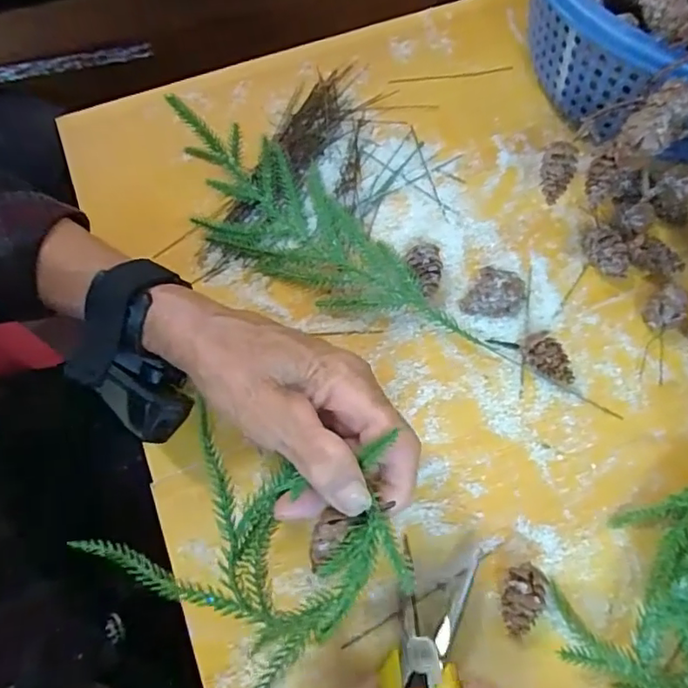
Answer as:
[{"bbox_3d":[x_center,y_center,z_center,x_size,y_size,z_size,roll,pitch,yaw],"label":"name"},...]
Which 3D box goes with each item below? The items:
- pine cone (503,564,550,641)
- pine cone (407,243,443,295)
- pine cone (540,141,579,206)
[{"bbox_3d":[0.089,0.130,0.289,0.018,0.021,0.034,19,67,8],"label":"pine cone"},{"bbox_3d":[0.052,-0.045,0.364,0.020,0.021,0.031,-8,66,-4],"label":"pine cone"},{"bbox_3d":[0.132,-0.105,0.348,0.019,0.036,0.020,8,24,21],"label":"pine cone"}]

